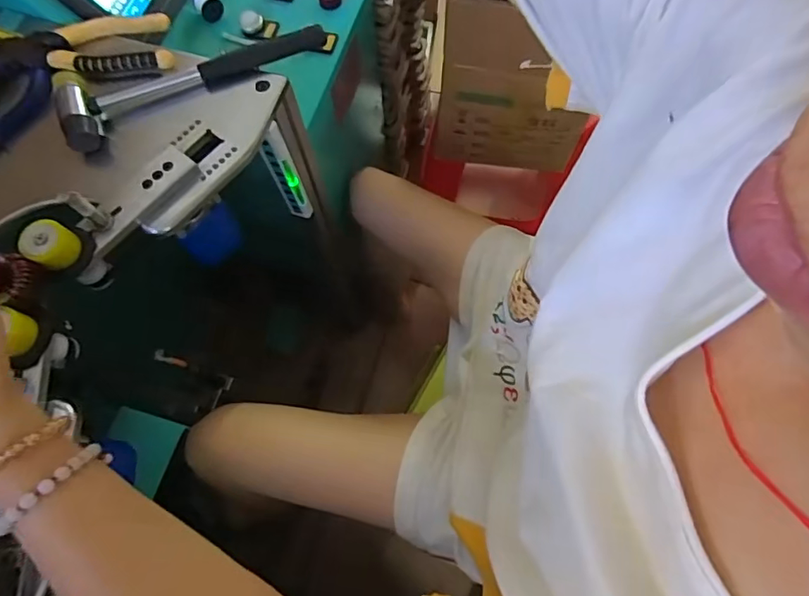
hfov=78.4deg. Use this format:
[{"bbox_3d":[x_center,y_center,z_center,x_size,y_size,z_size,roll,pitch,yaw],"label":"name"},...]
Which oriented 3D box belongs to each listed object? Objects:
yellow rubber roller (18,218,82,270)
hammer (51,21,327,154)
[{"bbox_3d":[-0.288,-0.044,0.403,0.034,0.024,0.034,0,70,1],"label":"yellow rubber roller"},{"bbox_3d":[-0.205,-0.221,0.486,0.259,0.024,0.081,-23,72,-7],"label":"hammer"}]

